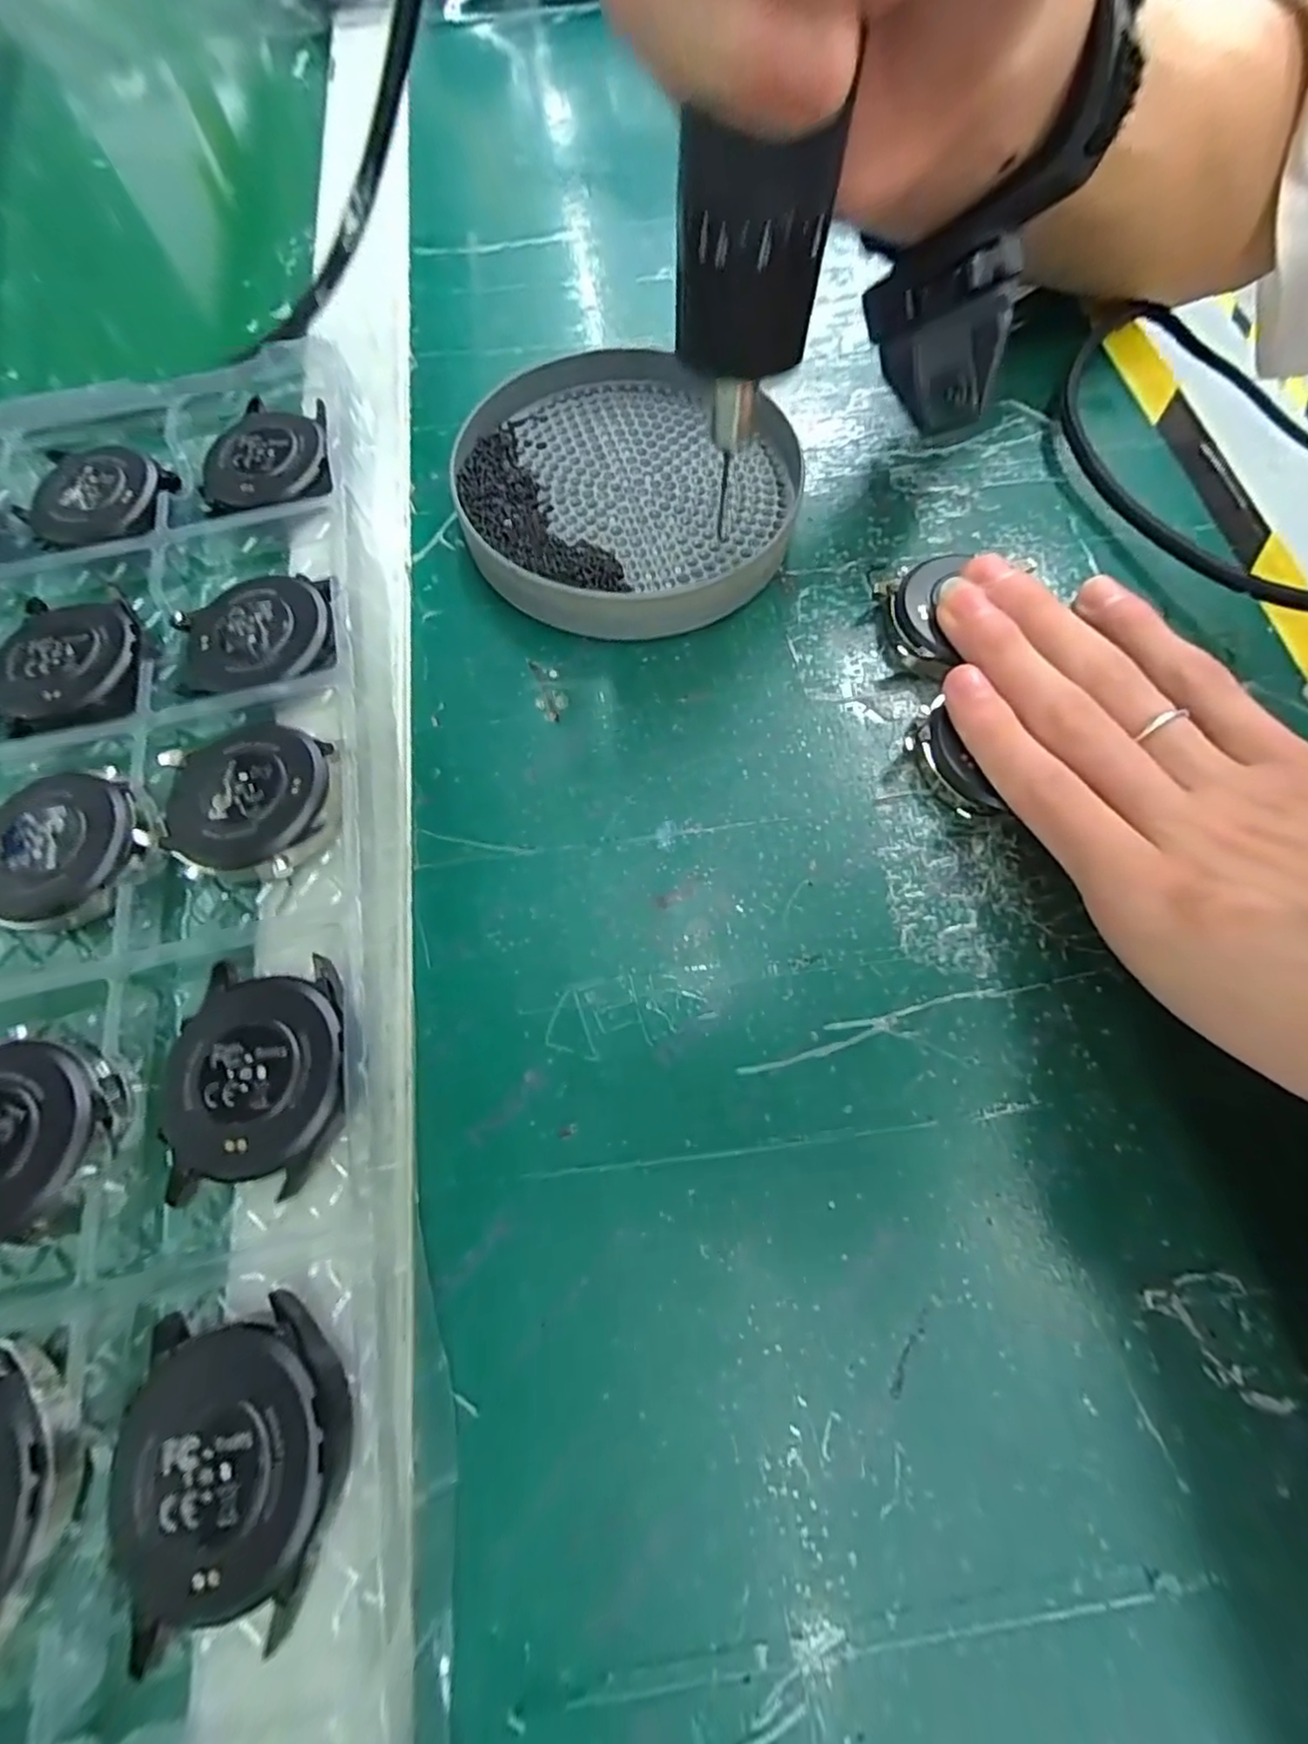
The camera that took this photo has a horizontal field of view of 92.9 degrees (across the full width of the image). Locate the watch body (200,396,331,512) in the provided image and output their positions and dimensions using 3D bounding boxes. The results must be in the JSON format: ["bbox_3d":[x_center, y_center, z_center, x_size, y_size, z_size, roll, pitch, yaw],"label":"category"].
[{"bbox_3d":[-0.135,-0.146,0.216,0.044,0.007,0.048,-13,70,-5],"label":"watch body"}]

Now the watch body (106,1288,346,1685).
[{"bbox_3d":[-0.083,0.114,0.120,0.043,0.013,0.049,0,72,-2],"label":"watch body"}]

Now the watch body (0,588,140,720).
[{"bbox_3d":[-0.183,-0.069,0.193,0.042,0.007,0.047,-14,70,-5],"label":"watch body"}]

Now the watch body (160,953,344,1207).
[{"bbox_3d":[-0.092,0.047,0.146,0.041,0.012,0.049,-10,72,-5],"label":"watch body"}]

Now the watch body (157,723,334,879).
[{"bbox_3d":[-0.112,-0.020,0.170,0.047,0.011,0.044,-9,70,-3],"label":"watch body"}]

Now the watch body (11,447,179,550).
[{"bbox_3d":[-0.193,-0.128,0.214,0.047,0.010,0.043,0,69,0],"label":"watch body"}]

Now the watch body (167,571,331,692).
[{"bbox_3d":[-0.122,-0.073,0.190,0.046,0.007,0.038,-12,70,-4],"label":"watch body"}]

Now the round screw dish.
[{"bbox_3d":[-0.010,-0.131,0.211,0.112,0.019,0.118,0,69,0],"label":"round screw dish"}]

